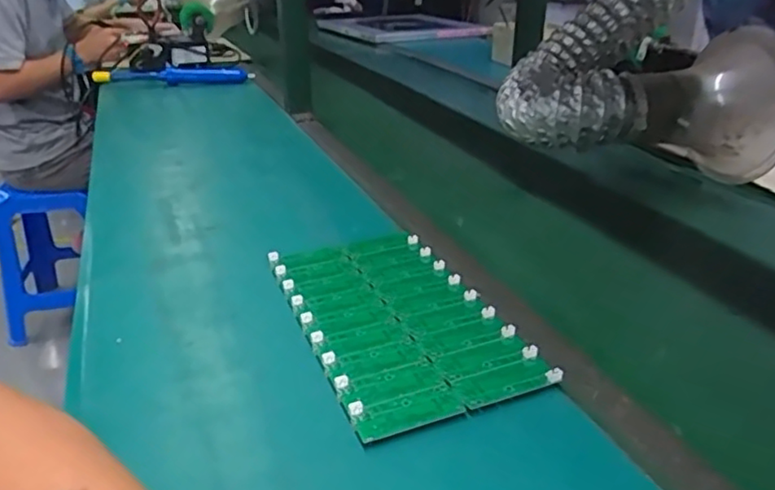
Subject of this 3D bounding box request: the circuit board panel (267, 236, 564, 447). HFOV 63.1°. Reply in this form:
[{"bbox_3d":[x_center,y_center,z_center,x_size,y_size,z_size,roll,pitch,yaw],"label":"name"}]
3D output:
[{"bbox_3d":[0.005,0.050,0.492,0.138,0.011,0.247,-10,28,-20],"label":"circuit board panel"}]

